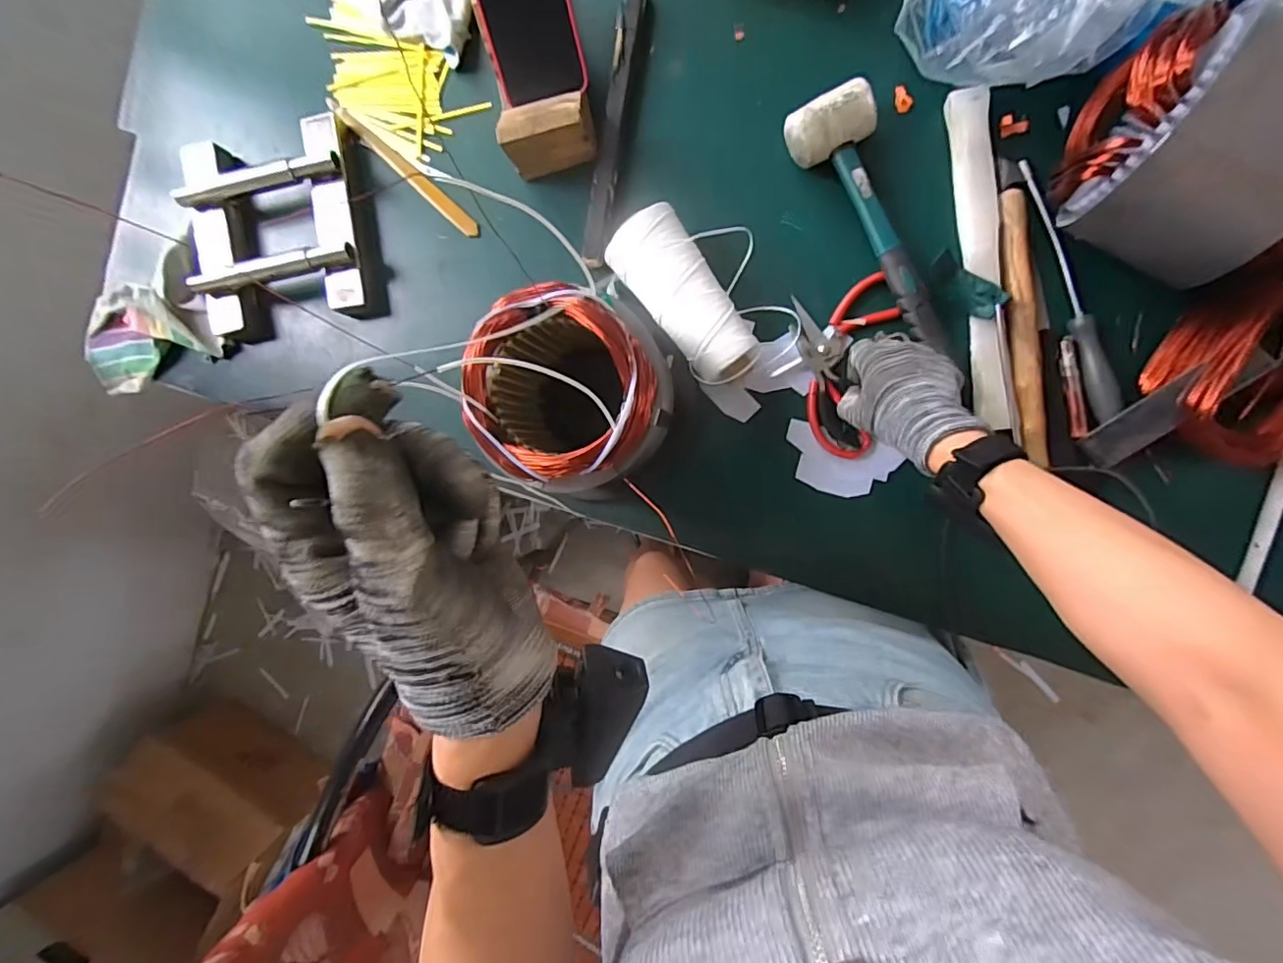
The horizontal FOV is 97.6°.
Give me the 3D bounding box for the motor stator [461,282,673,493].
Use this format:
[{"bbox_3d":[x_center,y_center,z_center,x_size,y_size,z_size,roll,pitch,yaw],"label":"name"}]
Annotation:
[{"bbox_3d":[-0.056,-0.068,0.470,0.146,0.170,0.139,35,96,5],"label":"motor stator"}]

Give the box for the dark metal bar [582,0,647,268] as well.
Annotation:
[{"bbox_3d":[-0.027,-0.344,0.551,0.024,0.017,0.265,10,93,7],"label":"dark metal bar"}]

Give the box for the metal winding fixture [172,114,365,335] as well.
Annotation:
[{"bbox_3d":[-0.390,-0.269,0.585,0.191,0.035,0.198,-6,91,8],"label":"metal winding fixture"}]

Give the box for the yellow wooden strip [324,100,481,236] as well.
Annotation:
[{"bbox_3d":[-0.251,-0.328,0.583,0.210,0.009,0.018,42,97,4],"label":"yellow wooden strip"}]

